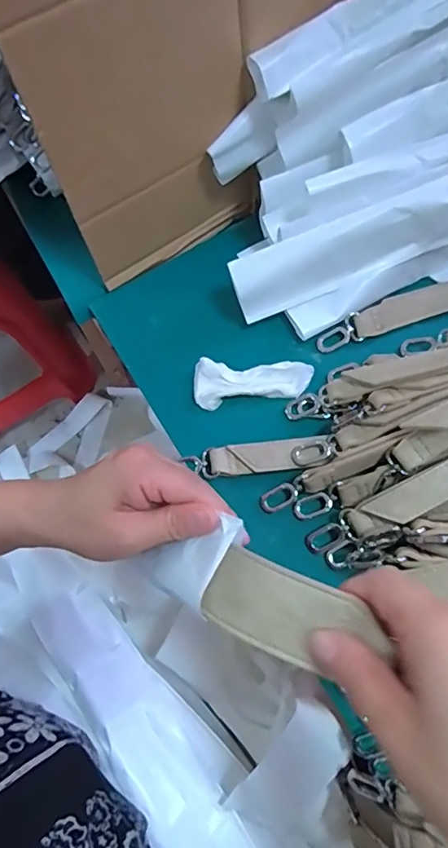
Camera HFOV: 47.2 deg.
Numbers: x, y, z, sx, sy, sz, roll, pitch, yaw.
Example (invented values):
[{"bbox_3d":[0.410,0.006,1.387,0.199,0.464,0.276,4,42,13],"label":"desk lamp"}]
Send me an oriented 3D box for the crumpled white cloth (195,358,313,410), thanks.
[{"bbox_3d":[0.024,-0.033,0.424,0.096,0.010,0.037,-1,72,0],"label":"crumpled white cloth"}]

